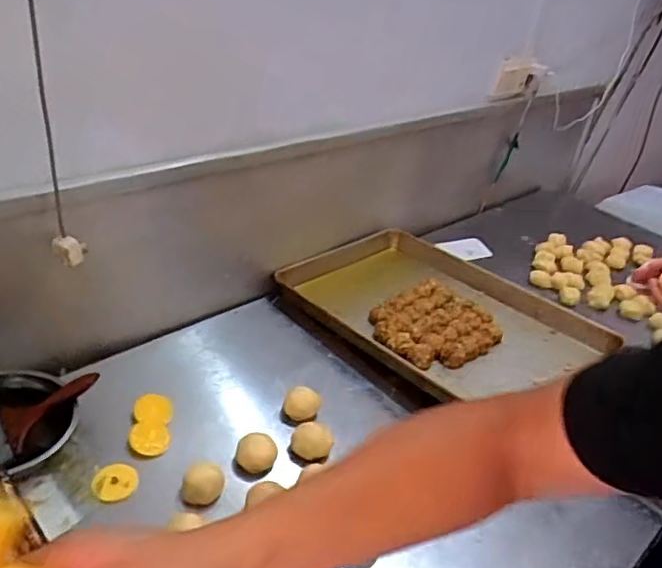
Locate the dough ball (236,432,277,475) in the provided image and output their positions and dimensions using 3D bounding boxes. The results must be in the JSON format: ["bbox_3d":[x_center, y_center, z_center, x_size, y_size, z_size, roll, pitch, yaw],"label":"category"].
[{"bbox_3d":[-0.110,0.253,0.882,0.057,0.052,0.051,4,33,-6],"label":"dough ball"}]

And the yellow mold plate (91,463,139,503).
[{"bbox_3d":[-0.294,0.272,0.818,0.059,0.014,0.052,-5,35,-18],"label":"yellow mold plate"}]

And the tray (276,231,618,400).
[{"bbox_3d":[0.206,0.071,1.201,0.592,0.070,0.395,32,40,33],"label":"tray"}]

